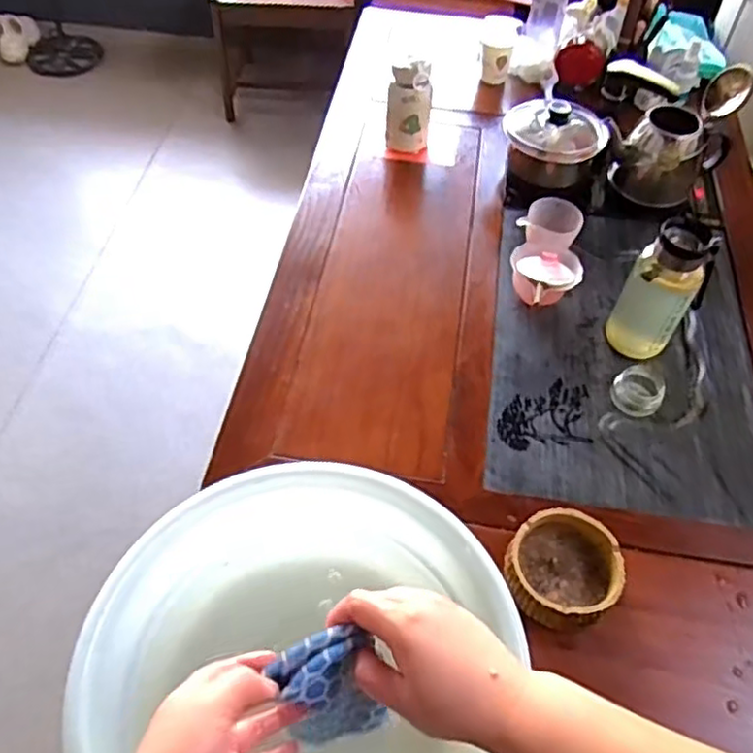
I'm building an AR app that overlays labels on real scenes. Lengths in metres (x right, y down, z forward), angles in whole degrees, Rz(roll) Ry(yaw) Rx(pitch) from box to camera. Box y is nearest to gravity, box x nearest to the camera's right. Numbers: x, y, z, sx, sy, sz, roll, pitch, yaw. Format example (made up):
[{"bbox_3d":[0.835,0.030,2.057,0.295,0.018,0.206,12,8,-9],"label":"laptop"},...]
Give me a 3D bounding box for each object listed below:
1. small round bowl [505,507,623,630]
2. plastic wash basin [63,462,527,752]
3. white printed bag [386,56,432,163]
[{"bbox_3d":[0.203,0.213,0.744,0.115,0.056,0.125,1,54,-1],"label":"small round bowl"},{"bbox_3d":[-0.065,0.265,0.629,0.351,0.165,0.333,13,54,7],"label":"plastic wash basin"},{"bbox_3d":[0.057,-0.458,1.158,0.075,0.156,0.048,0,54,-2],"label":"white printed bag"}]

